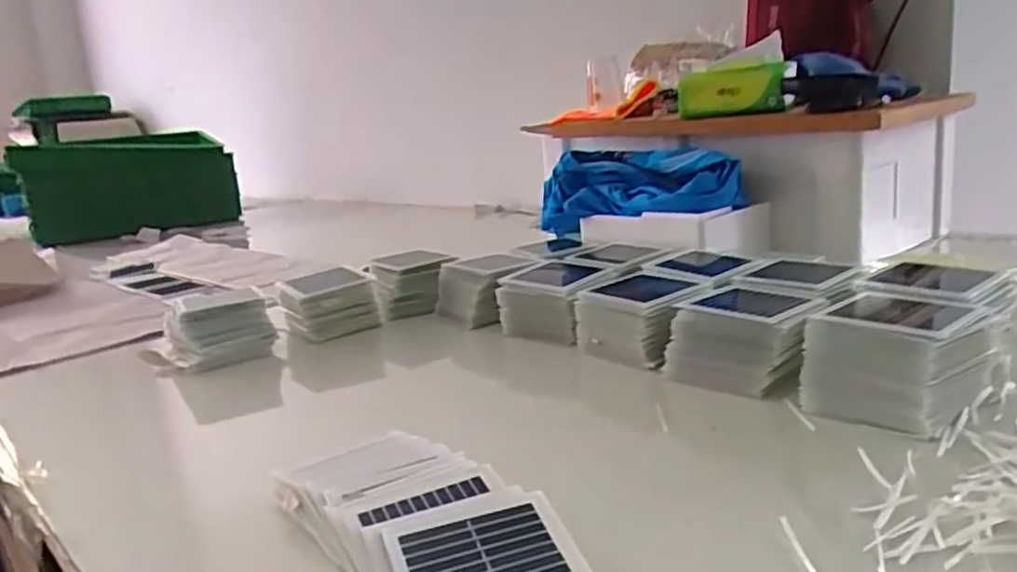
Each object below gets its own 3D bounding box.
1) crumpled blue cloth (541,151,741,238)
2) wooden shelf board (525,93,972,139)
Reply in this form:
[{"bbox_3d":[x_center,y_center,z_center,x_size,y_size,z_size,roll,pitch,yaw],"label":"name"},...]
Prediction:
[{"bbox_3d":[0.152,-0.126,1.021,0.130,0.106,0.324,-13,16,-33],"label":"crumpled blue cloth"},{"bbox_3d":[0.337,-0.251,1.121,0.344,0.030,0.549,-15,16,-38],"label":"wooden shelf board"}]

